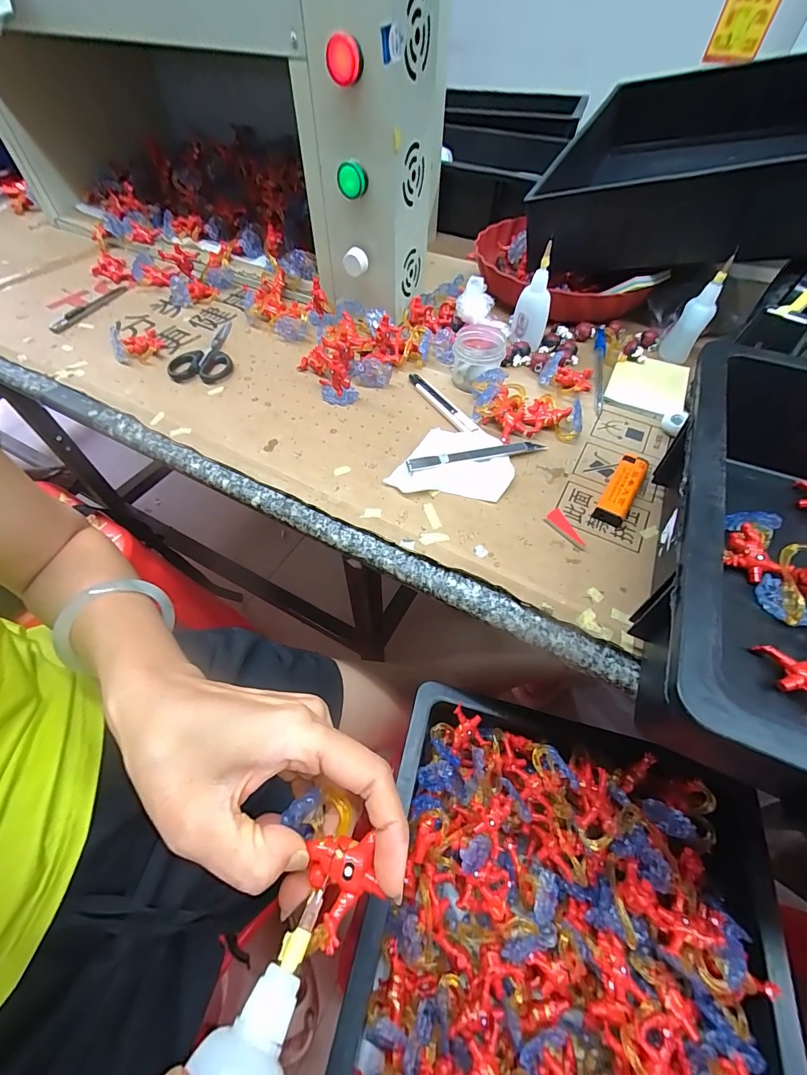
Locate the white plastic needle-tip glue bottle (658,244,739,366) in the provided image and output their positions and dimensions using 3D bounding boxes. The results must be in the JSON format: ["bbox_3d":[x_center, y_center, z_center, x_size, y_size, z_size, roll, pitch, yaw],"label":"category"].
[{"bbox_3d":[0.312,-0.238,0.432,0.027,0.094,0.024,14,56,9],"label":"white plastic needle-tip glue bottle"}]

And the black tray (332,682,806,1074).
[{"bbox_3d":[0.110,0.369,0.285,0.313,0.071,0.444,13,55,8],"label":"black tray"}]

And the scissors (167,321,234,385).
[{"bbox_3d":[-0.231,-0.214,0.462,0.065,0.009,0.130,-13,56,-10],"label":"scissors"}]

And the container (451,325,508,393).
[{"bbox_3d":[0.078,-0.187,0.426,0.051,0.047,0.058,10,55,6],"label":"container"}]

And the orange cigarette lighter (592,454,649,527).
[{"bbox_3d":[0.187,-0.042,0.347,0.022,0.015,0.081,29,59,19],"label":"orange cigarette lighter"}]

